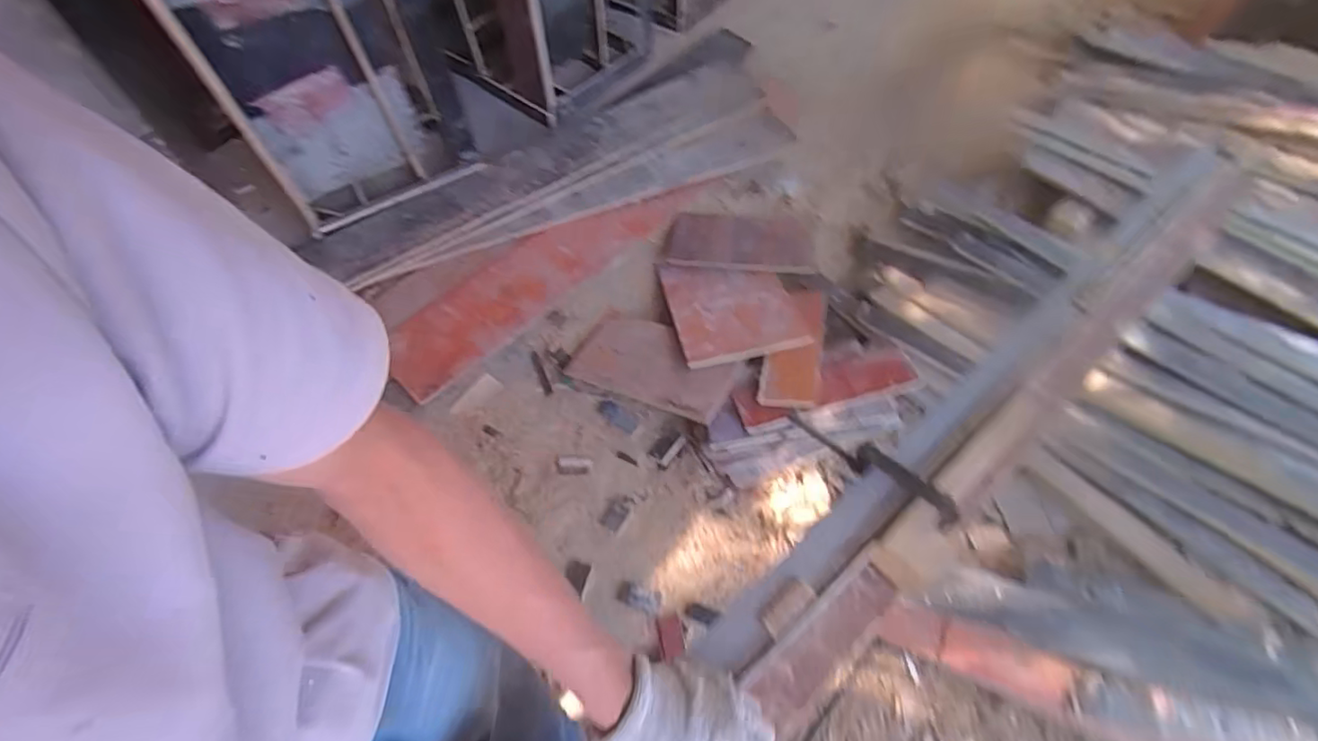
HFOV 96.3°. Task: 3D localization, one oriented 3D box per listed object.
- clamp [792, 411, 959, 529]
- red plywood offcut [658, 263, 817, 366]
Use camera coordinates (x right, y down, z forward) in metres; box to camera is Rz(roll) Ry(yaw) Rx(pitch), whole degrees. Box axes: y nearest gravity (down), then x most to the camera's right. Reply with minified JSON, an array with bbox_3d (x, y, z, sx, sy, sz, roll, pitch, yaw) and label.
[{"bbox_3d":[0.239,0.108,0.678,0.023,0.059,0.204,-41,44,-20],"label":"clamp"},{"bbox_3d":[0.209,-0.196,1.748,0.348,0.025,0.464,-12,45,-2],"label":"red plywood offcut"}]

